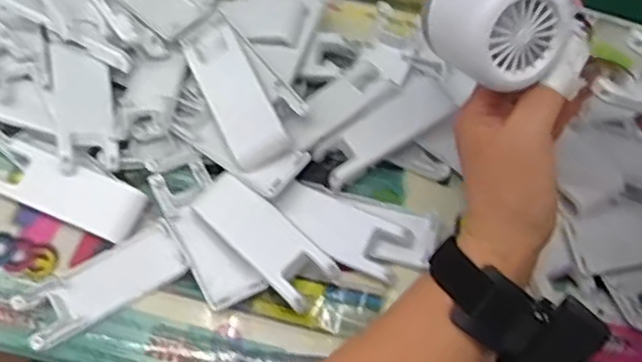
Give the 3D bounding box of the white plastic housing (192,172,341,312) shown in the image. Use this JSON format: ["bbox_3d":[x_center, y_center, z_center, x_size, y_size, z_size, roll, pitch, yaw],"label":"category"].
[{"bbox_3d":[-0.037,0.039,0.451,0.101,0.021,0.039,42,69,15],"label":"white plastic housing"}]

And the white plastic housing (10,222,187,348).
[{"bbox_3d":[-0.139,0.064,0.439,0.102,0.013,0.041,-31,70,-17],"label":"white plastic housing"}]

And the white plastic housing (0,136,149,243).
[{"bbox_3d":[-0.169,0.008,0.463,0.098,0.017,0.040,22,65,7],"label":"white plastic housing"}]

